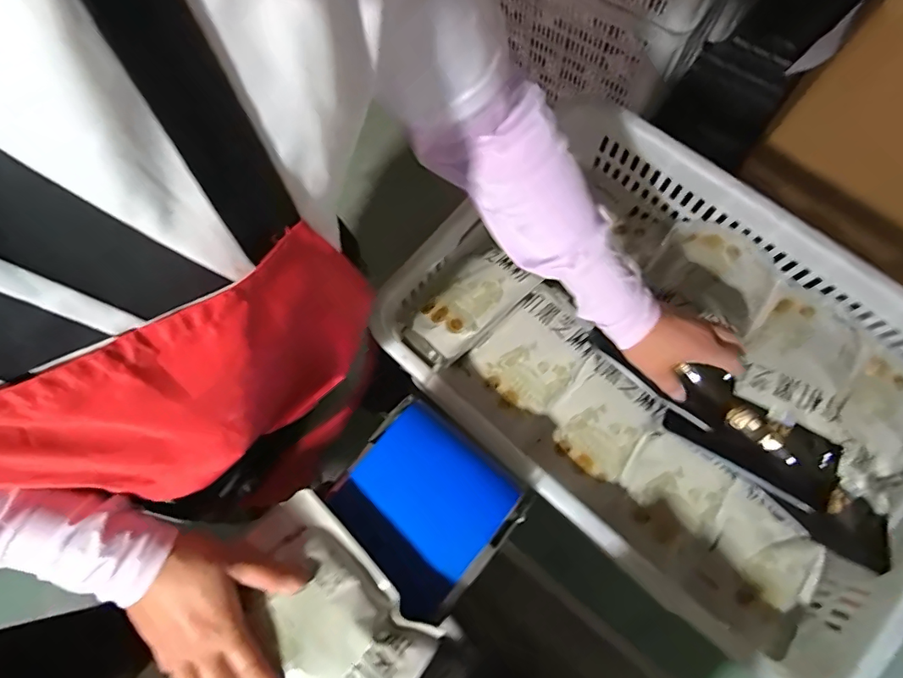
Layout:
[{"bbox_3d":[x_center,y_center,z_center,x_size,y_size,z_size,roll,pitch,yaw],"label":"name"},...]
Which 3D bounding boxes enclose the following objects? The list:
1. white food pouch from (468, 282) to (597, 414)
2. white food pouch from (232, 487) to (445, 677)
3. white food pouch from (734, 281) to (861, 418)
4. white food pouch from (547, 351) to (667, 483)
[{"bbox_3d":[0.103,0.013,0.588,0.140,0.034,0.112,-43,81,-8],"label":"white food pouch"},{"bbox_3d":[-0.119,0.233,0.382,0.174,0.041,0.149,41,81,9],"label":"white food pouch"},{"bbox_3d":[0.406,0.014,0.567,0.106,0.035,0.170,35,69,21],"label":"white food pouch"},{"bbox_3d":[0.175,0.095,0.566,0.101,0.038,0.116,38,81,8],"label":"white food pouch"}]

